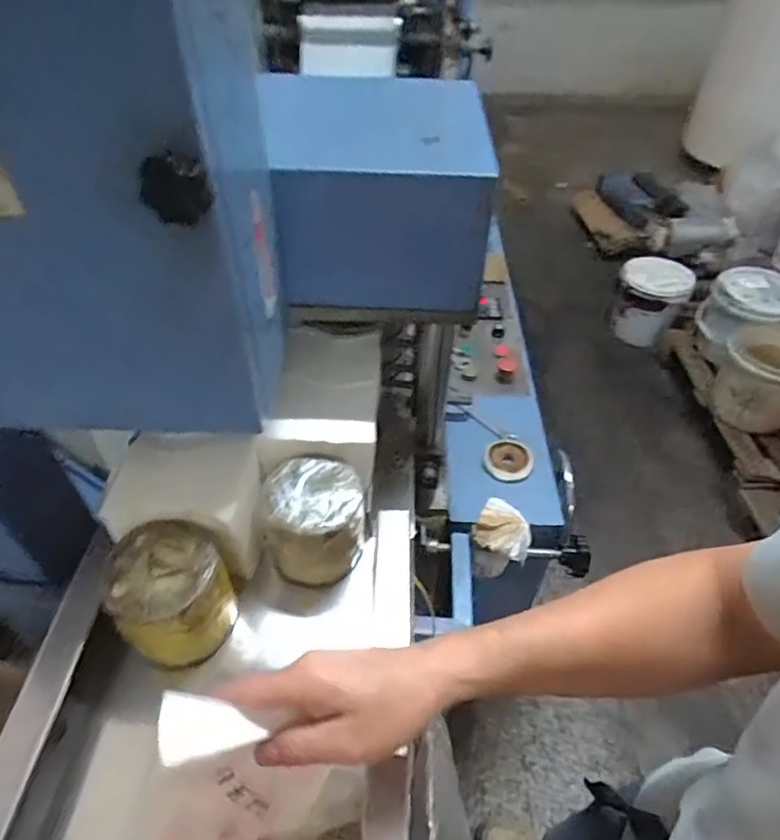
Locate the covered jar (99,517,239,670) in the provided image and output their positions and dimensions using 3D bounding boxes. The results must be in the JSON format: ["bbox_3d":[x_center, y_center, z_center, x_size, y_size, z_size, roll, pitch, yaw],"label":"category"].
[{"bbox_3d":[-0.192,0.155,0.501,0.094,0.099,0.089,0,47,0],"label":"covered jar"}]

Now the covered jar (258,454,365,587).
[{"bbox_3d":[-0.072,0.099,0.557,0.093,0.096,0.090,0,47,0],"label":"covered jar"}]

